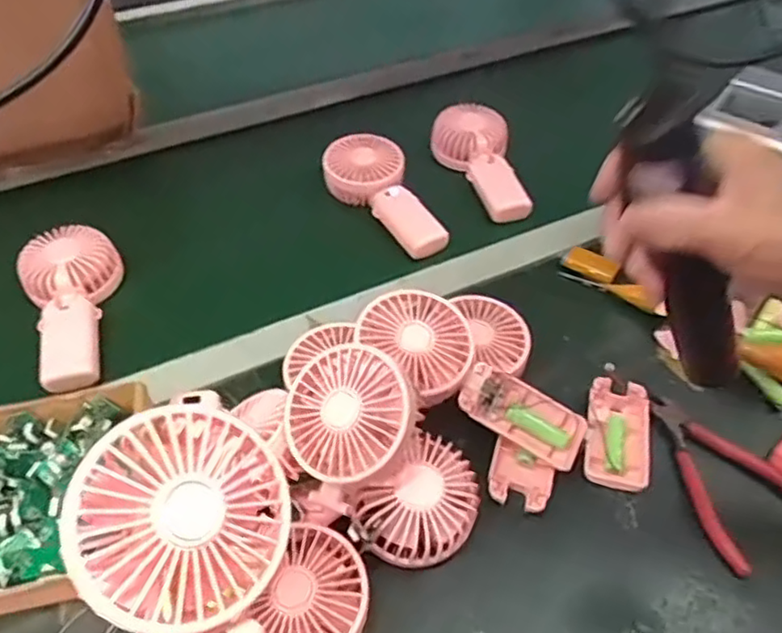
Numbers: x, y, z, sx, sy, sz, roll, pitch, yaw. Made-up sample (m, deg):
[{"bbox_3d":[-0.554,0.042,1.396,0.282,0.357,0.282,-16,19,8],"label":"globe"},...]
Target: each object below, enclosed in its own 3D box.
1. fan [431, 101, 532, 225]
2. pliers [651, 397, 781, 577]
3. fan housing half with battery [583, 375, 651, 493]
[{"bbox_3d":[0.111,-0.173,0.746,0.084,0.050,0.167,-16,62,-13],"label":"fan"},{"bbox_3d":[0.246,0.117,0.491,0.088,0.018,0.128,-24,51,-20],"label":"pliers"},{"bbox_3d":[0.179,0.088,0.508,0.047,0.019,0.094,10,48,10],"label":"fan housing half with battery"}]

